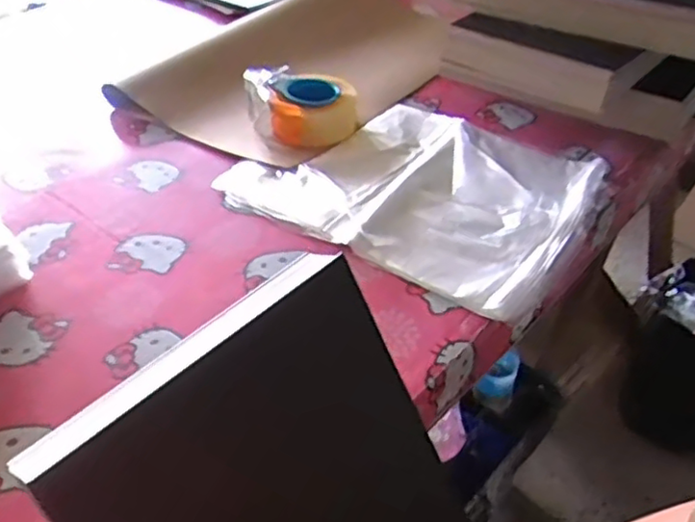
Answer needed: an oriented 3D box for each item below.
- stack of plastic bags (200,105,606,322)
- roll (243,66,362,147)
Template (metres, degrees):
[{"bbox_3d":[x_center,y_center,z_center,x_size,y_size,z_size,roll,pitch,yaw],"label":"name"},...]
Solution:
[{"bbox_3d":[0.092,-0.101,0.852,0.418,0.024,0.328,23,46,27],"label":"stack of plastic bags"},{"bbox_3d":[-0.062,-0.226,0.956,0.136,0.060,0.147,-17,42,-18],"label":"roll"}]

